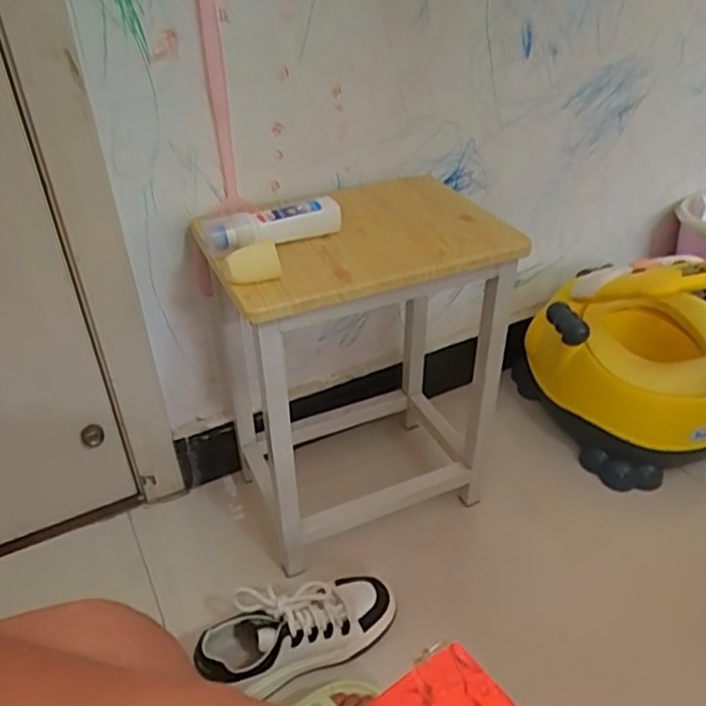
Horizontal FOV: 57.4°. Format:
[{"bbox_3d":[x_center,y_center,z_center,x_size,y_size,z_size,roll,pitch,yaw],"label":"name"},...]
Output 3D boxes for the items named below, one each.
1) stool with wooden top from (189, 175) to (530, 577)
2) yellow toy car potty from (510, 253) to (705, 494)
[{"bbox_3d":[-0.004,0.021,0.860,0.315,0.432,0.251,-15,39,-19],"label":"stool with wooden top"},{"bbox_3d":[0.459,-0.008,1.019,0.306,0.309,0.300,-7,37,-9],"label":"yellow toy car potty"}]

